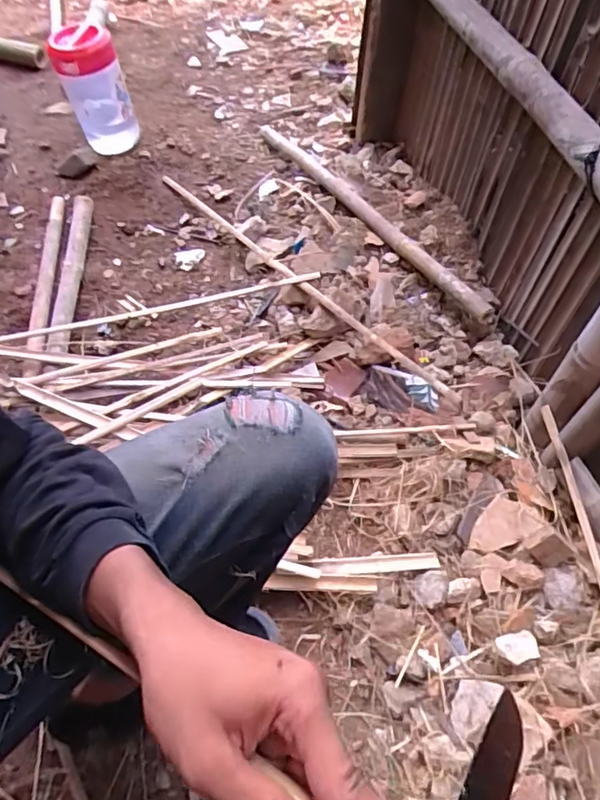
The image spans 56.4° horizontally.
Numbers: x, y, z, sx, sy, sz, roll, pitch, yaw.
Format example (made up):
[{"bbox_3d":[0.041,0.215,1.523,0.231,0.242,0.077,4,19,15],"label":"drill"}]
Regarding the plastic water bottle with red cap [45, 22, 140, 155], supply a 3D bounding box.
[{"bbox_3d":[-0.566,-0.866,1.545,0.172,0.274,0.186,-13,56,-11],"label":"plastic water bottle with red cap"}]

